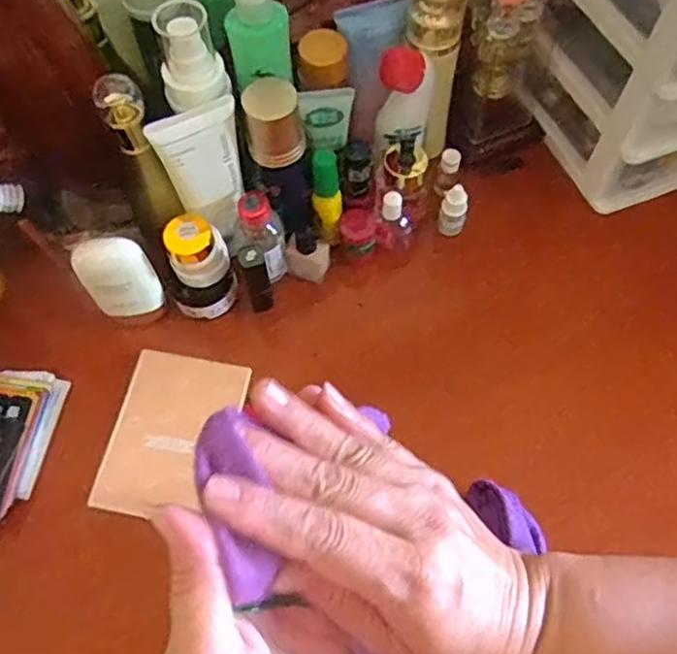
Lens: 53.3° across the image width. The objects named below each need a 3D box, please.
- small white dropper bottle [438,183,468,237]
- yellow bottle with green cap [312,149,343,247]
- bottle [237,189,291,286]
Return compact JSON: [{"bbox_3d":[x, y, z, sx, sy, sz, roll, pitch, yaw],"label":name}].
[{"bbox_3d":[0.093,-0.095,0.547,0.017,0.046,0.018,-41,71,-17],"label":"small white dropper bottle"},{"bbox_3d":[-0.008,-0.101,0.525,0.023,0.079,0.017,-10,37,-4],"label":"yellow bottle with green cap"},{"bbox_3d":[-0.056,-0.069,0.515,0.034,0.078,0.032,0,65,1],"label":"bottle"}]

